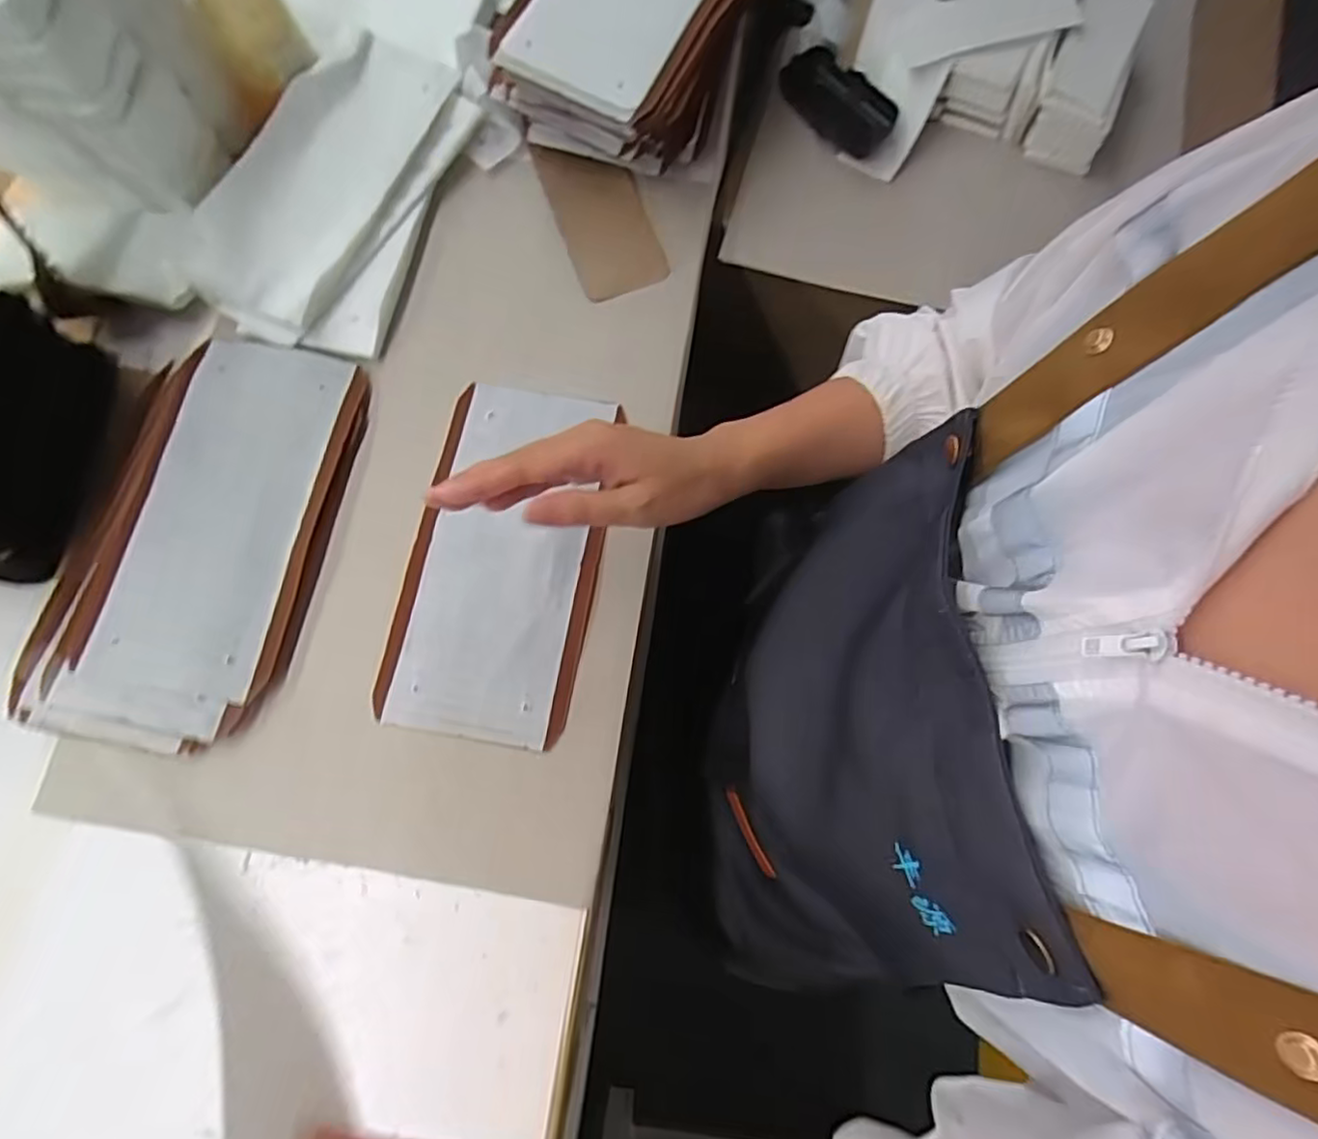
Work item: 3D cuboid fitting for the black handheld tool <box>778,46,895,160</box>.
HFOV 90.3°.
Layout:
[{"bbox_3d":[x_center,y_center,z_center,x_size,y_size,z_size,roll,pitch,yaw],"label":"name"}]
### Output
[{"bbox_3d":[0.156,-0.412,0.579,0.052,0.025,0.107,-37,78,-11],"label":"black handheld tool"}]

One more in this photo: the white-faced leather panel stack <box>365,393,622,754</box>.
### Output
[{"bbox_3d":[-0.108,-0.011,0.462,0.131,0.018,0.249,8,74,1],"label":"white-faced leather panel stack"}]

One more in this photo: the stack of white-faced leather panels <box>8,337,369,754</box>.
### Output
[{"bbox_3d":[-0.316,-0.028,0.449,0.163,0.025,0.282,11,74,2],"label":"stack of white-faced leather panels"}]

